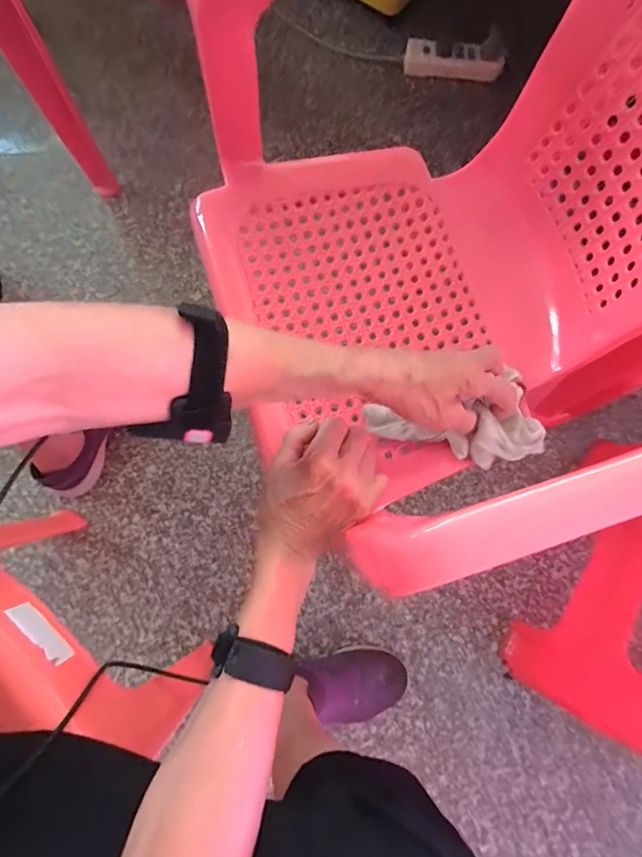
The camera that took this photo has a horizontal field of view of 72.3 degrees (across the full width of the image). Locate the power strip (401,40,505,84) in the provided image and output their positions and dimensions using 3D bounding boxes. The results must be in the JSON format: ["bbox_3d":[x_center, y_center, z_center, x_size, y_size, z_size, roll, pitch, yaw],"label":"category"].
[{"bbox_3d":[0.264,-0.731,0.877,0.190,0.033,0.056,9,79,1],"label":"power strip"}]

